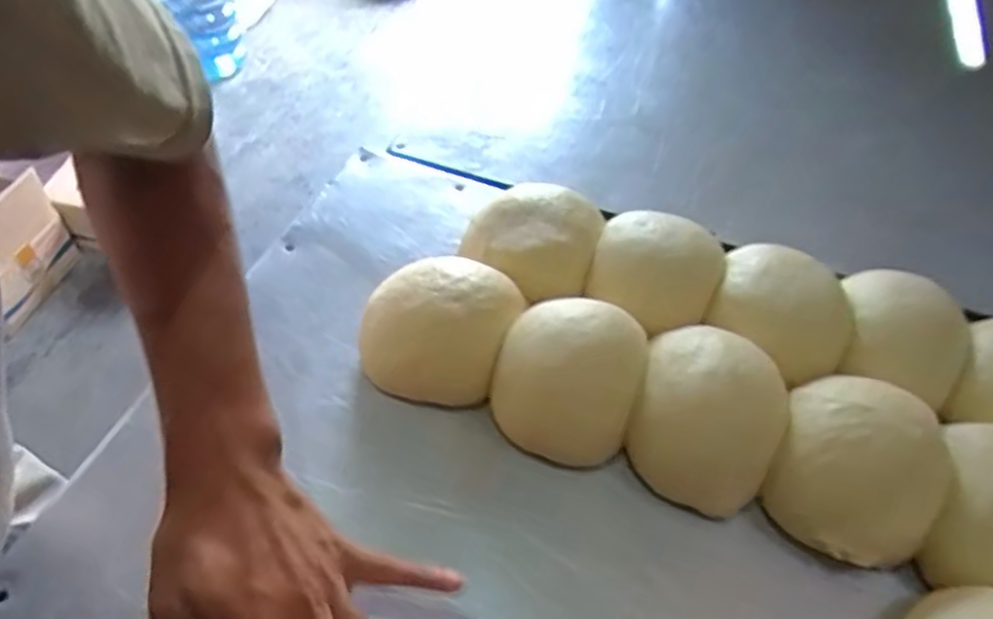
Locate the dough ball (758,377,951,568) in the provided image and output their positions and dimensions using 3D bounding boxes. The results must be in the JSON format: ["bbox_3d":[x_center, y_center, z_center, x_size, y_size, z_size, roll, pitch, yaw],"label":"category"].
[{"bbox_3d":[0.214,0.092,0.407,0.088,0.067,0.101,22,51,15],"label":"dough ball"}]

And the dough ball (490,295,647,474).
[{"bbox_3d":[0.047,0.043,0.445,0.088,0.071,0.090,2,49,-2],"label":"dough ball"}]

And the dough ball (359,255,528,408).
[{"bbox_3d":[-0.039,0.011,0.470,0.095,0.064,0.093,2,49,-2],"label":"dough ball"}]

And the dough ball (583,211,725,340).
[{"bbox_3d":[0.119,-0.031,0.503,0.088,0.048,0.082,27,53,19],"label":"dough ball"}]

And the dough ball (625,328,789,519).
[{"bbox_3d":[0.133,0.065,0.432,0.087,0.067,0.105,17,50,11],"label":"dough ball"}]

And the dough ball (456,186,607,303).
[{"bbox_3d":[0.028,-0.054,0.532,0.102,0.058,0.099,19,50,13],"label":"dough ball"}]

